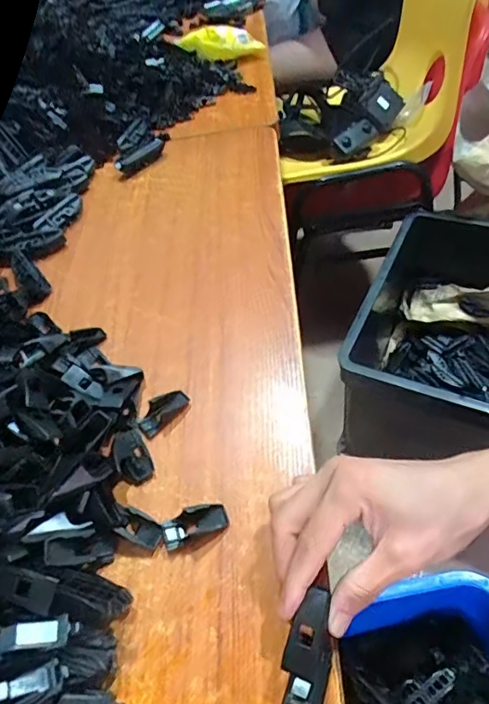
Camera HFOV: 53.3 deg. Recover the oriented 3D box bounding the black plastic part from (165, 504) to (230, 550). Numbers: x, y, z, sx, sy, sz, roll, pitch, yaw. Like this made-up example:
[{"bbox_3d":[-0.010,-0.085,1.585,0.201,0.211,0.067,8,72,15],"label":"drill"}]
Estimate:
[{"bbox_3d":[-0.031,0.109,0.310,0.040,0.013,0.019,-20,50,-7],"label":"black plastic part"}]

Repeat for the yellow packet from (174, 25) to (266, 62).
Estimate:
[{"bbox_3d":[-0.051,-0.513,0.802,0.157,0.038,0.040,18,56,23],"label":"yellow packet"}]

